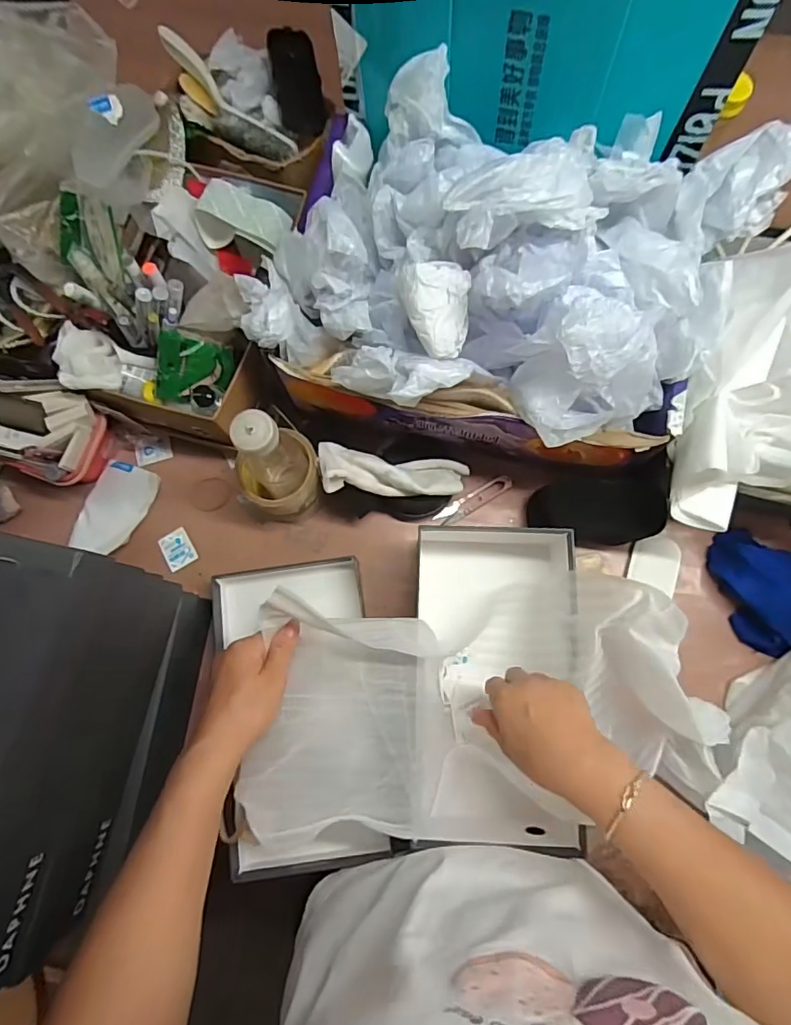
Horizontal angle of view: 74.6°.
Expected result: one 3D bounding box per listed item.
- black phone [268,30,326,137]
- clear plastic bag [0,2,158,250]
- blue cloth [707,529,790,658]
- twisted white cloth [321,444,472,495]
[{"bbox_3d":[-0.110,-0.484,0.584,0.052,0.008,0.104,-13,102,-16],"label":"black phone"},{"bbox_3d":[-0.406,-0.411,0.551,0.316,0.128,0.252,7,78,3],"label":"clear plastic bag"},{"bbox_3d":[0.402,0.087,0.568,0.117,0.038,0.115,23,79,6],"label":"blue cloth"},{"bbox_3d":[-0.001,-0.044,0.564,0.161,0.027,0.048,4,77,-19],"label":"twisted white cloth"}]

